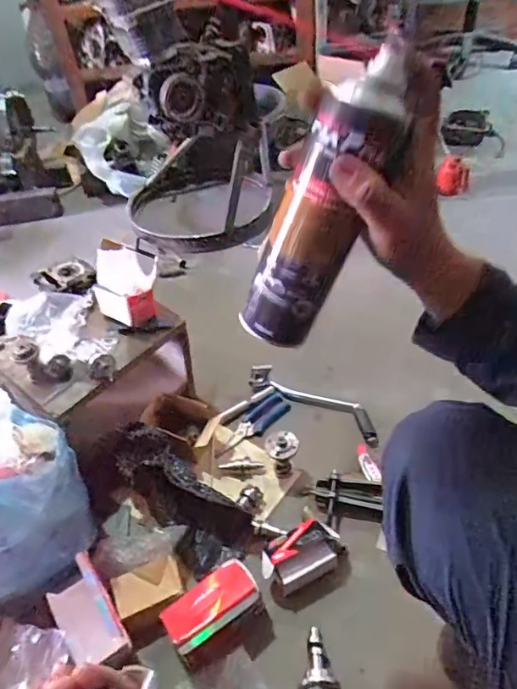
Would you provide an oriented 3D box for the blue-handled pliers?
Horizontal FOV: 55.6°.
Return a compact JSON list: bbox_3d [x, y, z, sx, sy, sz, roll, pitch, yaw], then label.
[{"bbox_3d":[-0.010,0.152,0.951,0.169,0.021,0.054,-34,51,-25],"label":"blue-handled pliers"}]

